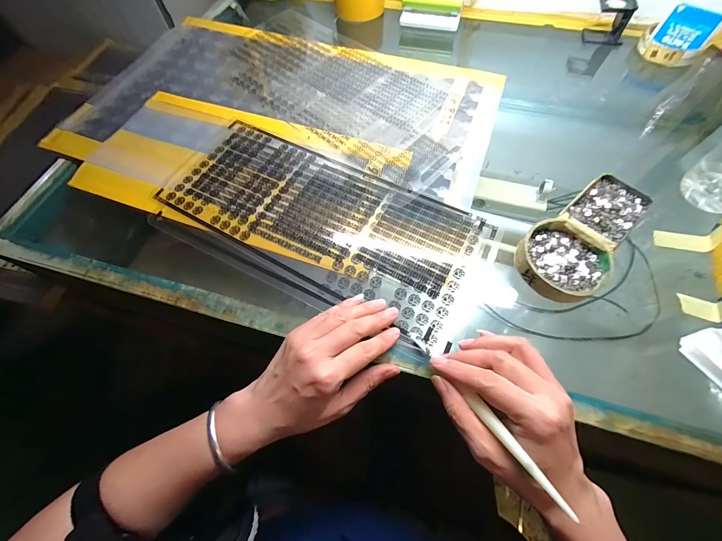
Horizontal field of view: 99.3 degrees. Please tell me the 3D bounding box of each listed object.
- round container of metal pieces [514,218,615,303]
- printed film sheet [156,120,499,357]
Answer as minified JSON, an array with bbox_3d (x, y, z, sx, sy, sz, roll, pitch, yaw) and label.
[{"bbox_3d":[0.197,-0.009,0.300,0.079,0.017,0.079,-1,64,2],"label":"round container of metal pieces"},{"bbox_3d":[-0.046,-0.064,0.348,0.364,0.007,0.154,27,69,15],"label":"printed film sheet"}]

